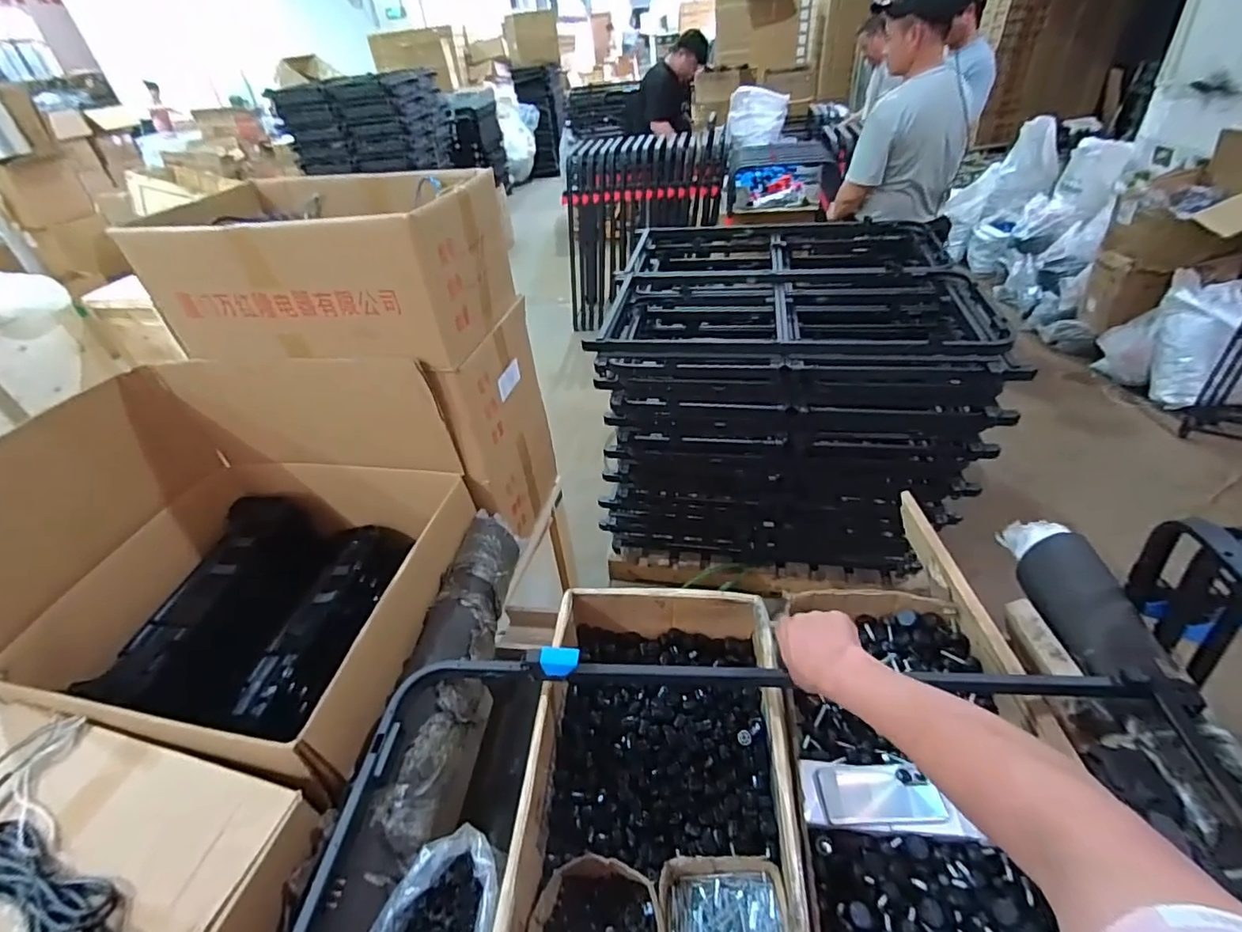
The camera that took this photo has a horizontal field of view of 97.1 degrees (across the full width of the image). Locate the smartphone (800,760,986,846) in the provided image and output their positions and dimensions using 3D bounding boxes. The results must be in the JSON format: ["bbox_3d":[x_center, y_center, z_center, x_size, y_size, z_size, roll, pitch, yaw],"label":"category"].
[{"bbox_3d":[0.360,0.457,0.765,0.158,0.011,0.069,-5,39,2],"label":"smartphone"}]

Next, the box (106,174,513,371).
[{"bbox_3d":[-0.539,-0.379,1.036,0.577,0.237,0.355,2,40,10],"label":"box"}]

